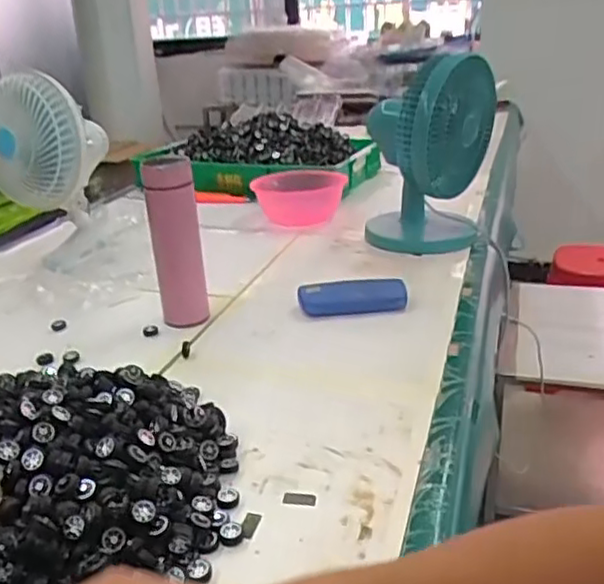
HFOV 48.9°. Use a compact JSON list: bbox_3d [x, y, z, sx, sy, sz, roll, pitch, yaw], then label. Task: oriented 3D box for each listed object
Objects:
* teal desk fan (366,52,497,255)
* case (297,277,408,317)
[{"bbox_3d":[0.219,-0.235,1.148,0.200,0.311,0.193,2,23,11],"label":"teal desk fan"},{"bbox_3d":[0.071,0.007,0.926,0.150,0.038,0.056,-3,24,-3],"label":"case"}]

